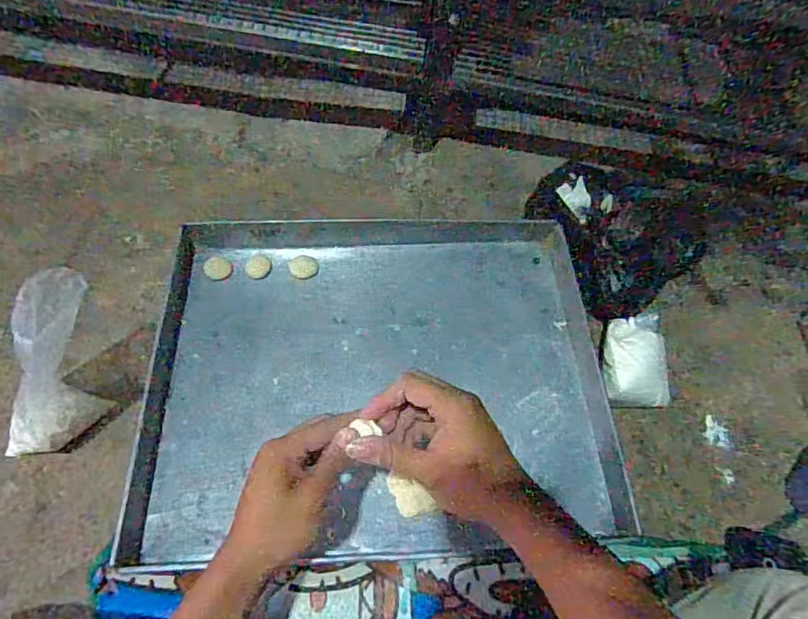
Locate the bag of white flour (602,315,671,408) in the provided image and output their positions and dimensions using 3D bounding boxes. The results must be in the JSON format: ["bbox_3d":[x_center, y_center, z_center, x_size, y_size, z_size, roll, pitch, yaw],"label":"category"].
[{"bbox_3d":[0.286,0.060,0.660,0.078,0.049,0.116,4,59,-1],"label":"bag of white flour"}]

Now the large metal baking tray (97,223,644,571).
[{"bbox_3d":[-0.025,0.060,0.655,0.531,0.034,0.439,-1,59,-4],"label":"large metal baking tray"}]

